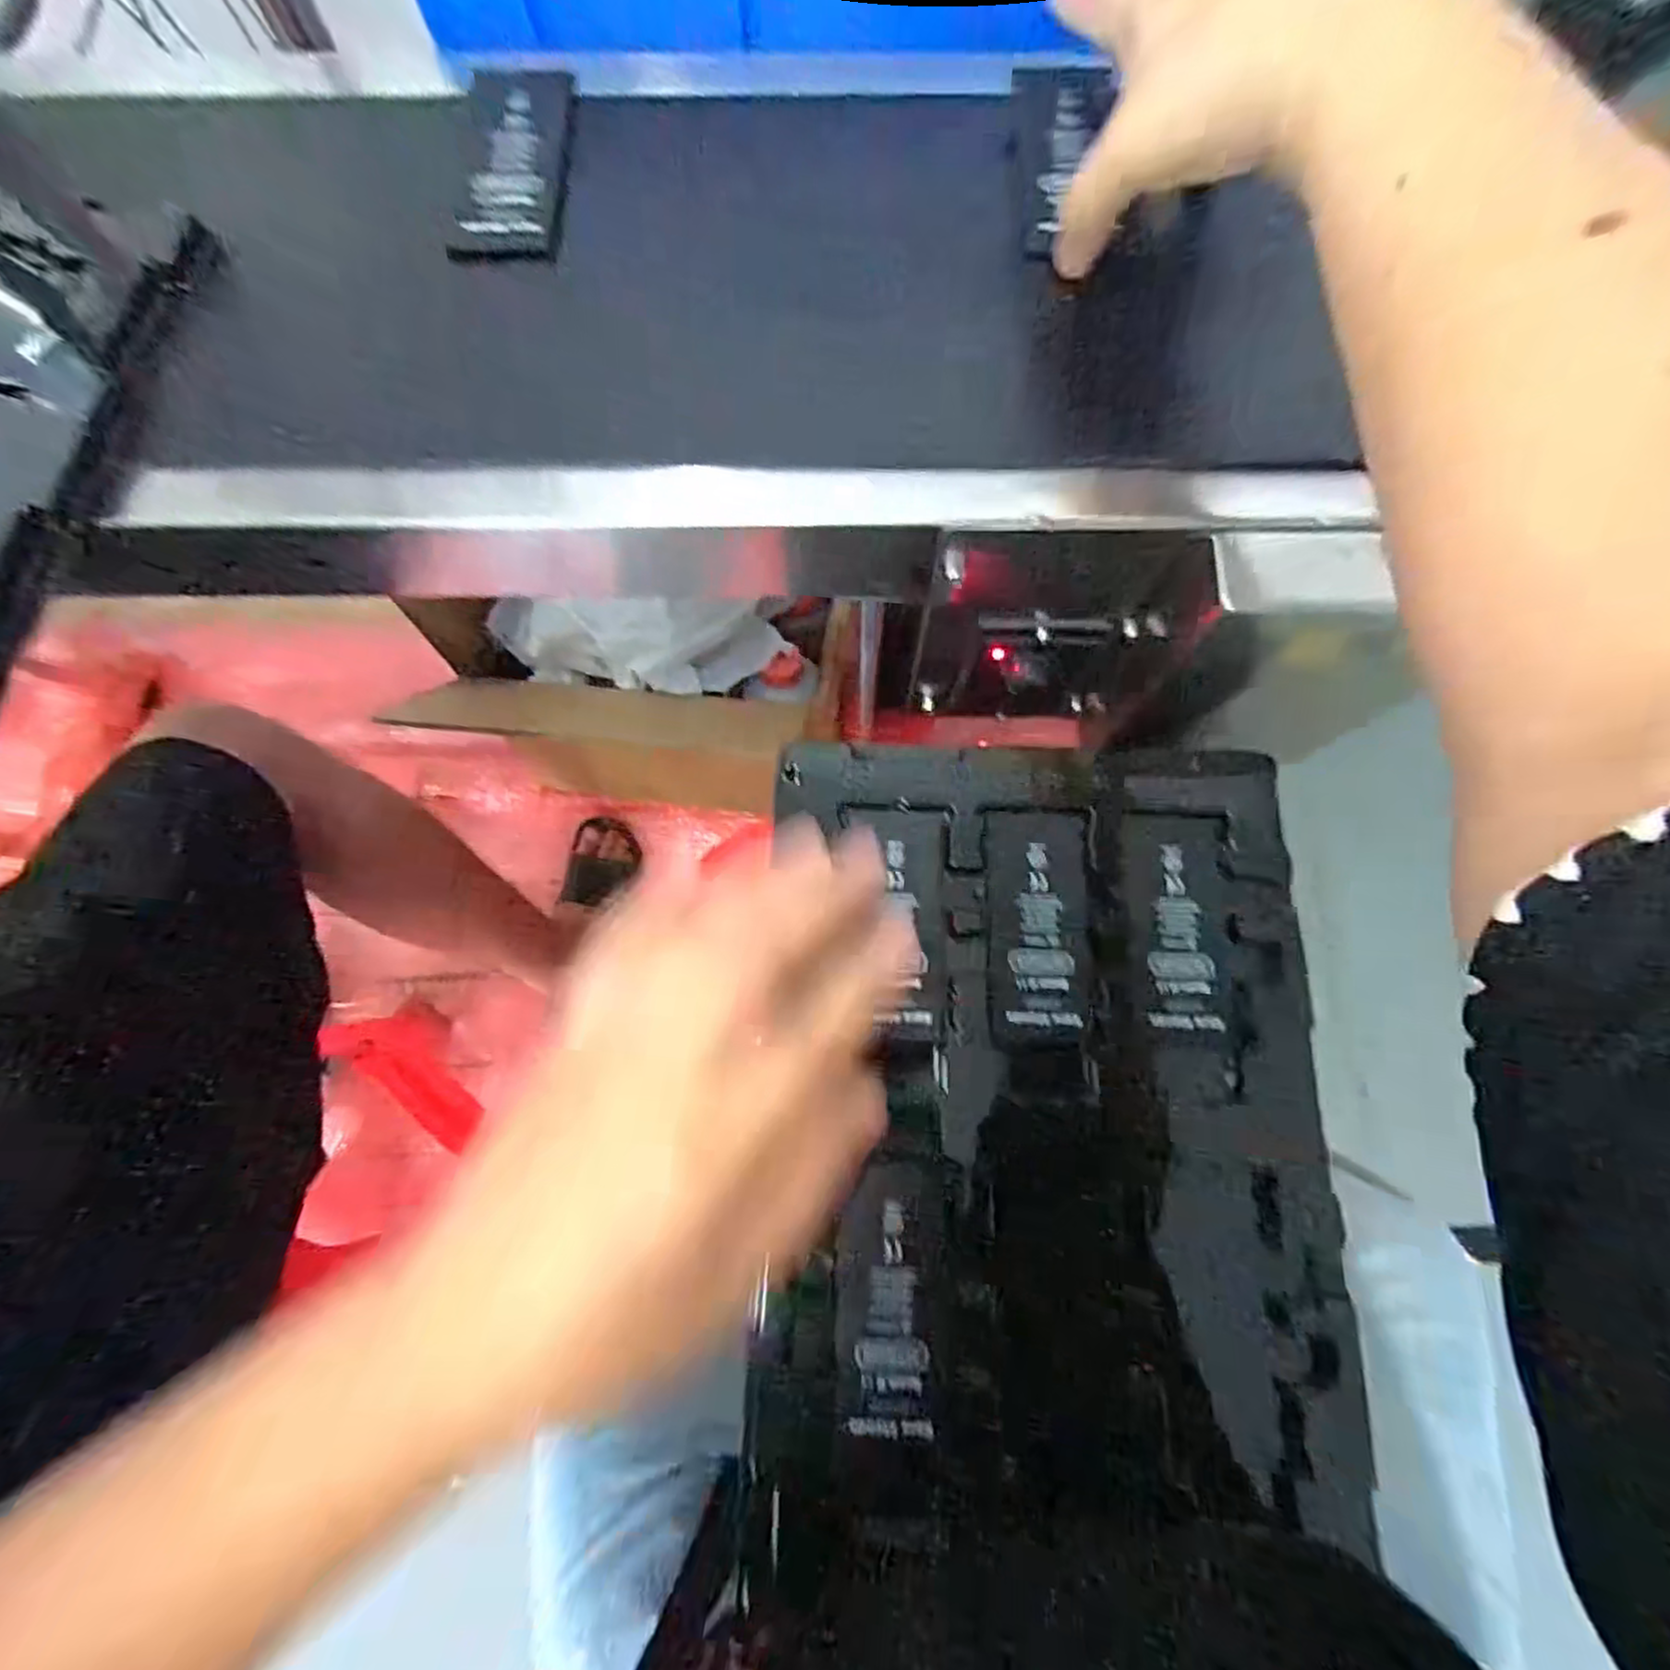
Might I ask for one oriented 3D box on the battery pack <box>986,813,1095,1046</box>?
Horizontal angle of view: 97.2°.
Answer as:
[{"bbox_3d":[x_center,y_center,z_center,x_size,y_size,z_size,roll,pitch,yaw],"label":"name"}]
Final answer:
[{"bbox_3d":[0.089,0.039,0.319,0.045,0.004,0.101,2,75,0],"label":"battery pack"}]

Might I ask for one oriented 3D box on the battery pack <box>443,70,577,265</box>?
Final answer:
[{"bbox_3d":[-0.132,-0.277,0.306,0.042,0.013,0.100,0,75,-1],"label":"battery pack"}]

